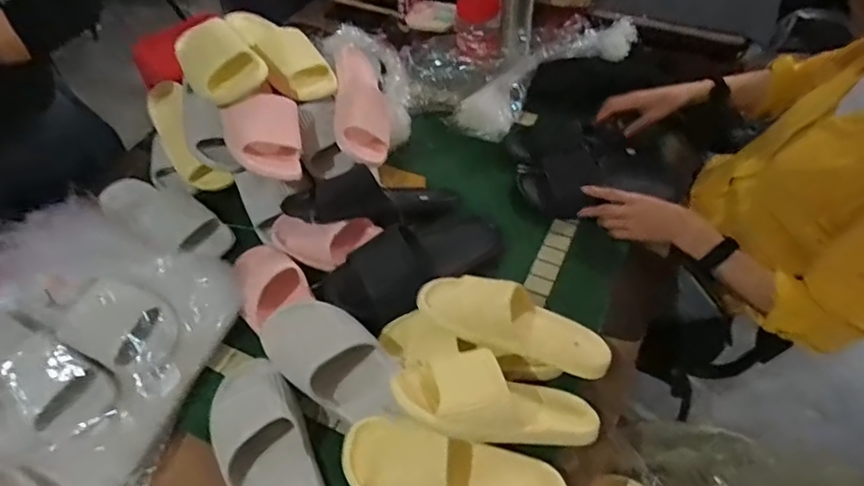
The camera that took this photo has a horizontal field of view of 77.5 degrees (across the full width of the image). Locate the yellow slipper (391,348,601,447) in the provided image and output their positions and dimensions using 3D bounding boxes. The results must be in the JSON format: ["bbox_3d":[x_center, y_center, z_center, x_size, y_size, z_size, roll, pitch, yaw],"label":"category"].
[{"bbox_3d":[0.083,0.193,0.648,0.259,0.078,0.100,13,52,-19],"label":"yellow slipper"}]

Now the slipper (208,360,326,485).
[{"bbox_3d":[-0.198,0.256,0.648,0.104,0.070,0.280,-27,57,-15],"label":"slipper"}]

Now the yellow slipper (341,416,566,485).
[{"bbox_3d":[0.030,0.265,0.601,0.263,0.075,0.093,15,55,-3],"label":"yellow slipper"}]

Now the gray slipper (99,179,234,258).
[{"bbox_3d":[-0.450,-0.043,0.903,0.294,0.070,0.113,25,59,20],"label":"gray slipper"}]

